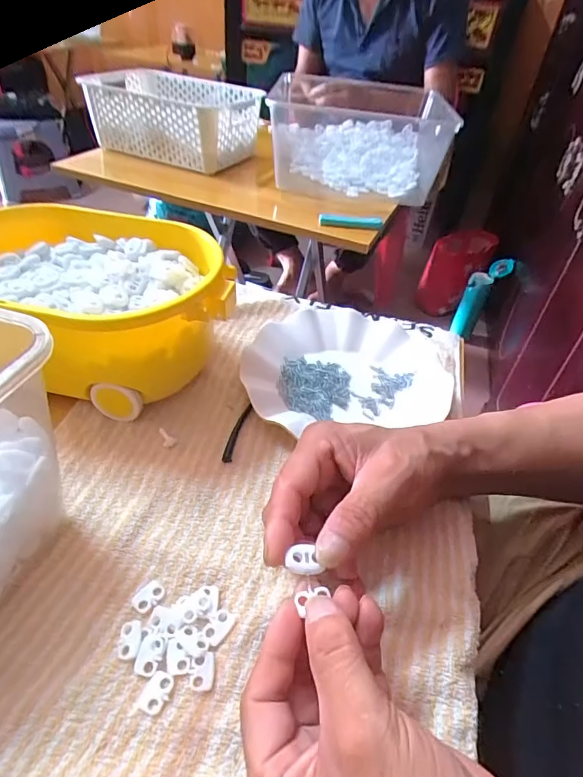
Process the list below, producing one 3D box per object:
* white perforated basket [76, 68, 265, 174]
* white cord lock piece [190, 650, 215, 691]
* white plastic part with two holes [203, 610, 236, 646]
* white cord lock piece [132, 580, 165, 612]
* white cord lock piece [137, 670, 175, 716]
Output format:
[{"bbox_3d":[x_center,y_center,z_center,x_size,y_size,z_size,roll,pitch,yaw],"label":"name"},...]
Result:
[{"bbox_3d":[-0.217,-0.520,0.857,0.296,0.104,0.214,24,47,19],"label":"white perforated basket"},{"bbox_3d":[-0.047,0.150,0.237,0.012,0.004,0.018,0,44,-5],"label":"white cord lock piece"},{"bbox_3d":[-0.041,0.135,0.253,0.012,0.004,0.020,27,48,21],"label":"white plastic part with two holes"},{"bbox_3d":[-0.085,0.123,0.264,0.013,0.004,0.018,33,50,26],"label":"white cord lock piece"},{"bbox_3d":[-0.070,0.156,0.230,0.012,0.004,0.018,21,46,17],"label":"white cord lock piece"}]

